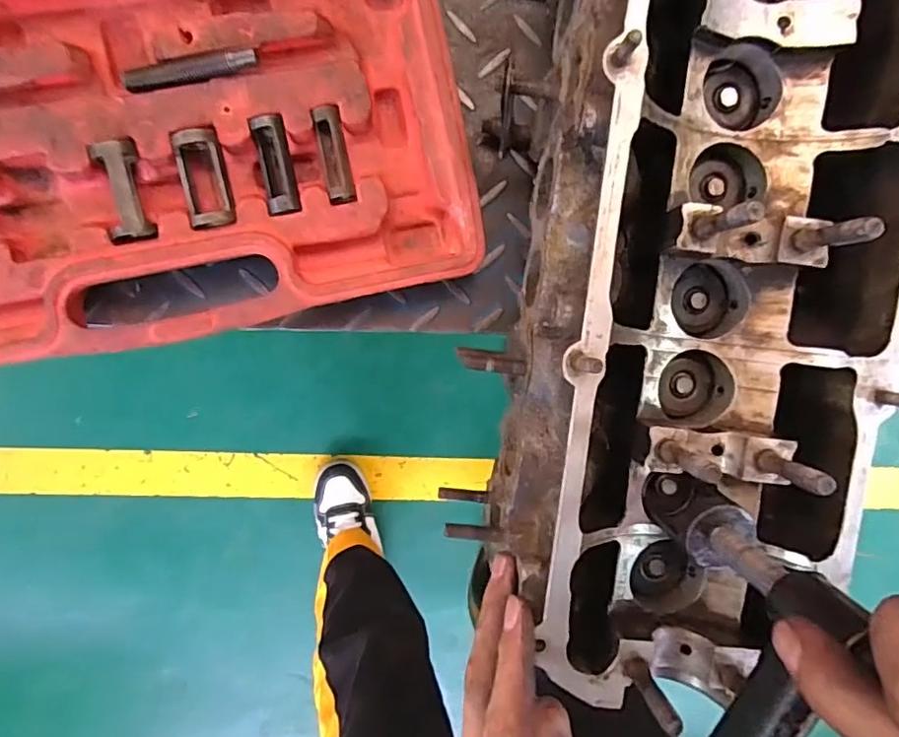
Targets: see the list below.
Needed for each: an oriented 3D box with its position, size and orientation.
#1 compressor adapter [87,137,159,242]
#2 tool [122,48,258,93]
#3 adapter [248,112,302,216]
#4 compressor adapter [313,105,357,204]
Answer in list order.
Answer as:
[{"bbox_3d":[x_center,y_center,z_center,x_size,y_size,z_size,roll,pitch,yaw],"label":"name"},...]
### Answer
[{"bbox_3d":[-0.172,-0.093,0.303,0.020,0.018,0.051,-5,97,-4],"label":"compressor adapter"},{"bbox_3d":[-0.135,-0.156,0.299,0.072,0.011,0.012,-10,97,-3],"label":"tool"},{"bbox_3d":[-0.095,-0.110,0.313,0.018,0.011,0.053,-11,97,-3],"label":"adapter"},{"bbox_3d":[-0.063,-0.117,0.318,0.016,0.012,0.052,-11,97,-3],"label":"compressor adapter"}]

